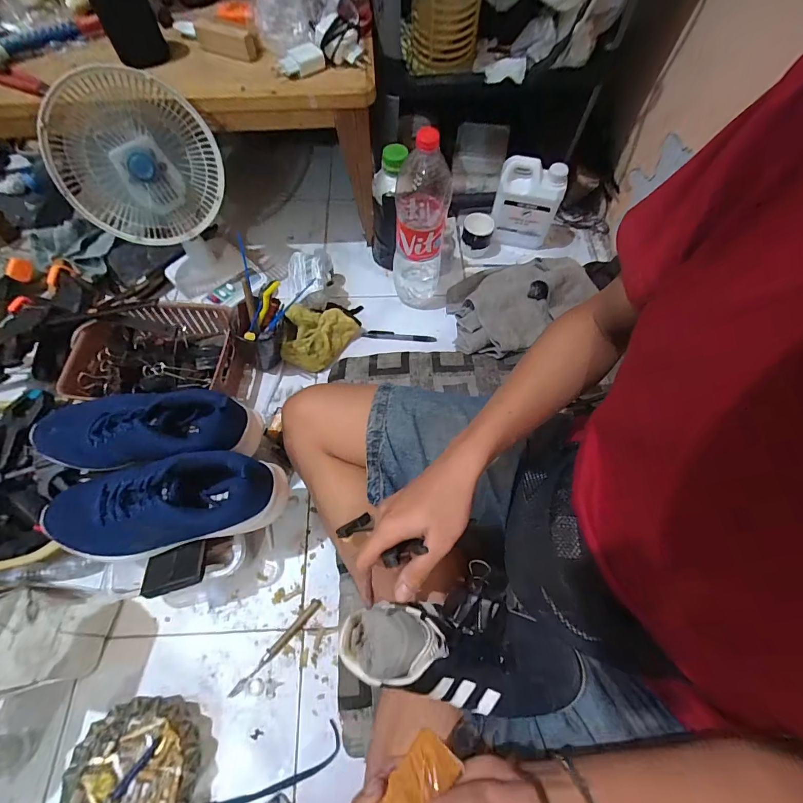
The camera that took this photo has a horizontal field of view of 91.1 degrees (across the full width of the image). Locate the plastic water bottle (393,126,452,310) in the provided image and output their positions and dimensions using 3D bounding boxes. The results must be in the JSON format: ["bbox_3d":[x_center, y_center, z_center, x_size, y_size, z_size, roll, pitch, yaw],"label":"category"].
[{"bbox_3d":[0.032,-0.303,0.684,0.087,0.309,0.106,5,64,1],"label":"plastic water bottle"}]

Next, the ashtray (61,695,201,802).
[{"bbox_3d":[-0.317,0.443,0.475,0.144,0.041,0.140,1,64,-1],"label":"ashtray"}]

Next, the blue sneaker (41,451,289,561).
[{"bbox_3d":[-0.297,0.125,0.480,0.290,0.090,0.101,-6,64,-4],"label":"blue sneaker"}]

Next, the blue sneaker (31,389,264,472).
[{"bbox_3d":[-0.345,0.033,0.520,0.285,0.088,0.101,1,64,-1],"label":"blue sneaker"}]

